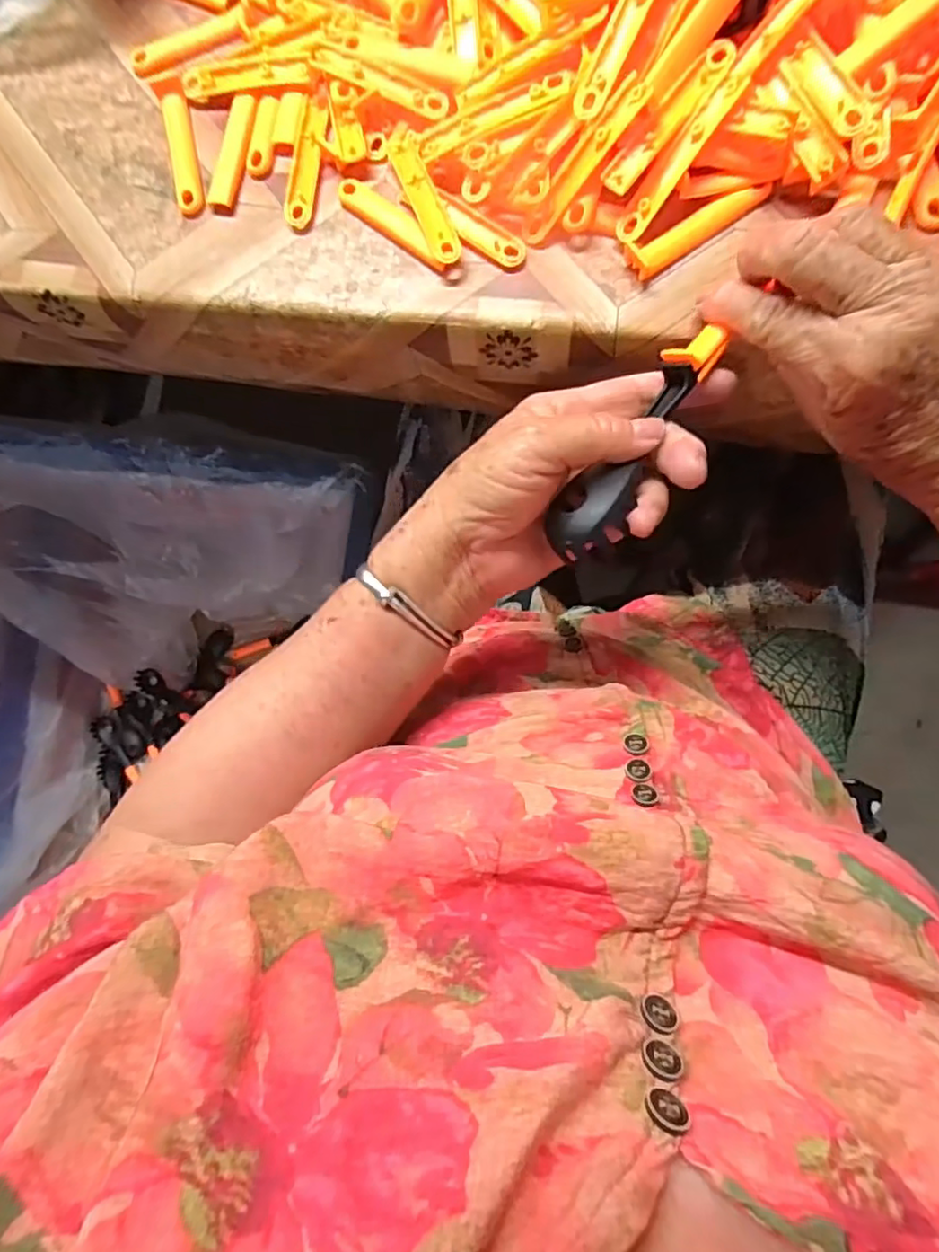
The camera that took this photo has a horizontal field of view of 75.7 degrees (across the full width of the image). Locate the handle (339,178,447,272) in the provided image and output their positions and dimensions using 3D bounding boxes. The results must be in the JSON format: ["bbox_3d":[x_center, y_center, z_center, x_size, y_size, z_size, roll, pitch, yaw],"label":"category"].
[{"bbox_3d":[-0.038,-0.208,0.312,0.074,0.005,0.012,40,92,9],"label":"handle"}]

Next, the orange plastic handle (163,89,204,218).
[{"bbox_3d":[-0.157,-0.258,0.330,0.016,0.004,0.072,-12,84,7],"label":"orange plastic handle"}]

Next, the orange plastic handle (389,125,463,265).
[{"bbox_3d":[-0.023,-0.220,0.308,0.016,0.007,0.080,-24,83,6],"label":"orange plastic handle"}]

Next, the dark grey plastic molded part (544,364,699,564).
[{"bbox_3d":[0.068,-0.073,0.272,0.032,0.027,0.099,33,83,9],"label":"dark grey plastic molded part"}]

